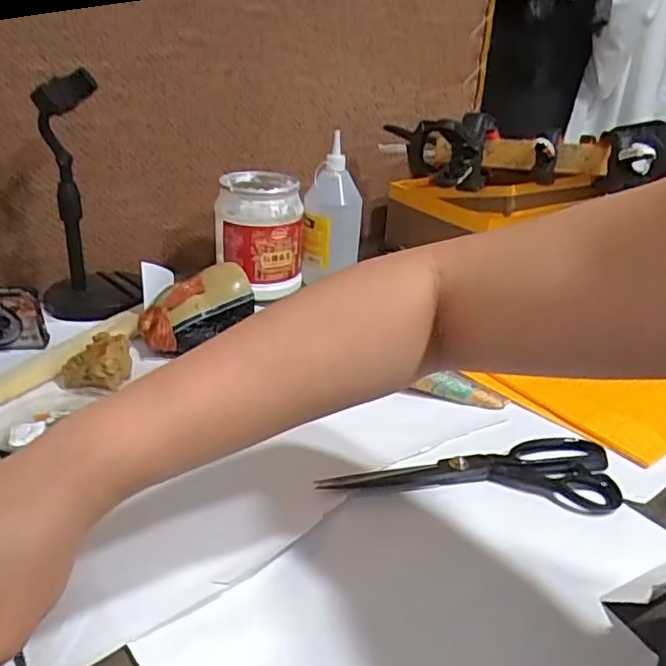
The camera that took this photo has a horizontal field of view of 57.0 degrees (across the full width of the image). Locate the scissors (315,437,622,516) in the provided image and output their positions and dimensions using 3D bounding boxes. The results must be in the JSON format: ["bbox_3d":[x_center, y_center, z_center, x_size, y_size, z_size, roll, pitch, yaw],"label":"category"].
[{"bbox_3d":[0.110,0.108,0.490,0.234,0.016,0.080,3,26,-4],"label":"scissors"}]

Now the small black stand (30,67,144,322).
[{"bbox_3d":[-0.287,-0.145,0.698,0.109,0.257,0.145,-8,28,-21],"label":"small black stand"}]

